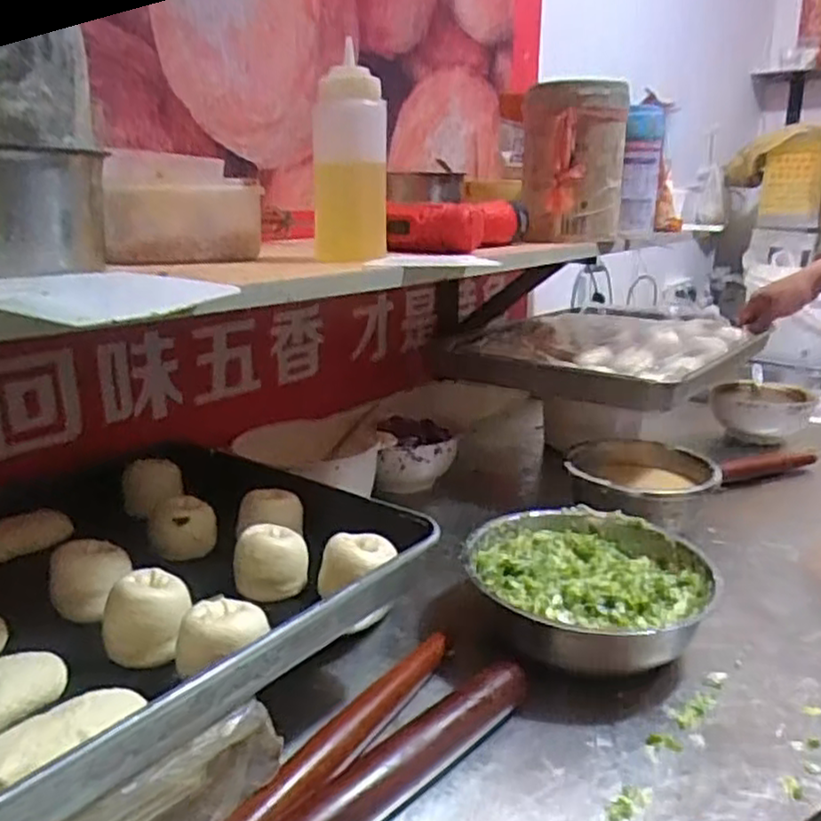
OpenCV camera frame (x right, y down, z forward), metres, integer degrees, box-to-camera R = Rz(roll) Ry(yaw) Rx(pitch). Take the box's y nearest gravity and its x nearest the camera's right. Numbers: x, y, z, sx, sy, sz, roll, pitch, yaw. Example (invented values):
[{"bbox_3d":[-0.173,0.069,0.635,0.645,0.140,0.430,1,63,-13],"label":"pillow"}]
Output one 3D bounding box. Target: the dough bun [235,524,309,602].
[{"bbox_3d":[-0.112,0.122,0.579,0.053,0.049,0.053,1,17,3],"label":"dough bun"}]

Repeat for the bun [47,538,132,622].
[{"bbox_3d":[-0.244,0.130,0.541,0.056,0.044,0.056,-7,18,-23],"label":"bun"}]

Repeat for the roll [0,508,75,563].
[{"bbox_3d":[-0.358,0.113,0.642,0.026,0.030,0.102,12,20,35],"label":"roll"}]

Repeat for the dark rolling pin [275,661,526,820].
[{"bbox_3d":[-0.003,0.252,0.513,0.041,0.033,0.249,15,22,42],"label":"dark rolling pin"}]

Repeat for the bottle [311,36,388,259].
[{"bbox_3d":[-0.055,-0.229,0.663,0.071,0.178,0.083,-1,17,-3],"label":"bottle"}]

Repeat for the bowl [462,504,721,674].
[{"bbox_3d":[0.171,0.175,0.702,0.225,0.067,0.230,0,17,0],"label":"bowl"}]

